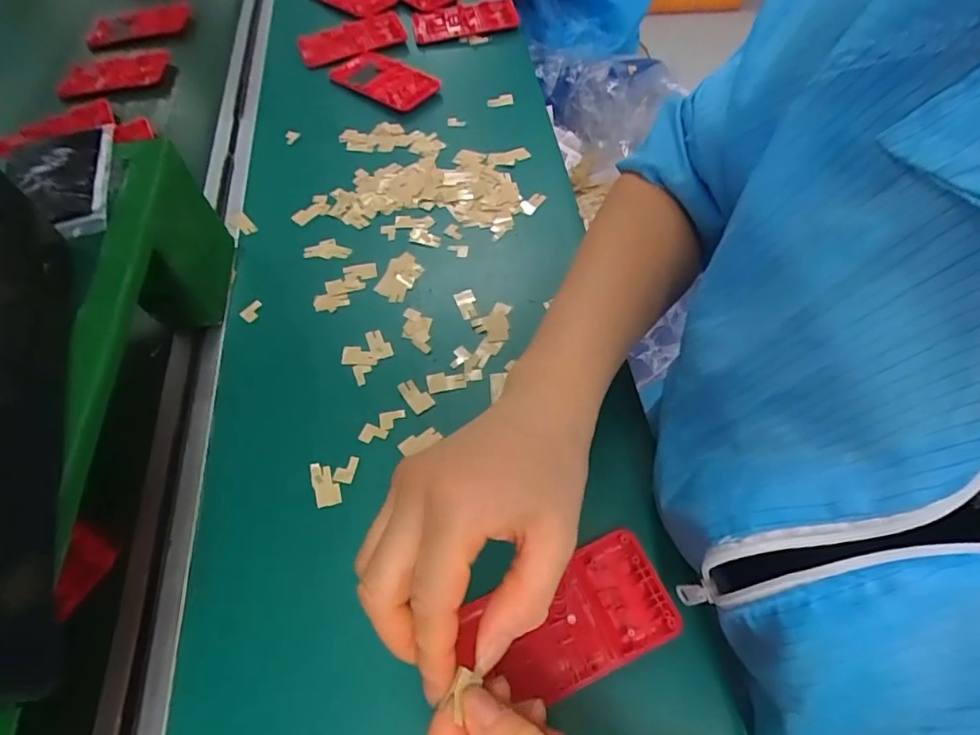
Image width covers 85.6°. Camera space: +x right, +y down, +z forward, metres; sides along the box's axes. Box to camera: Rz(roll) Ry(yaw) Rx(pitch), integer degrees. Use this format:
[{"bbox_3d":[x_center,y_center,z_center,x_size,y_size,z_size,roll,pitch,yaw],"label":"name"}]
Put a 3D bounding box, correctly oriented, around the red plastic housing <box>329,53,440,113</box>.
[{"bbox_3d":[-0.119,-0.325,0.594,0.133,0.010,0.065,33,66,21],"label":"red plastic housing"}]

